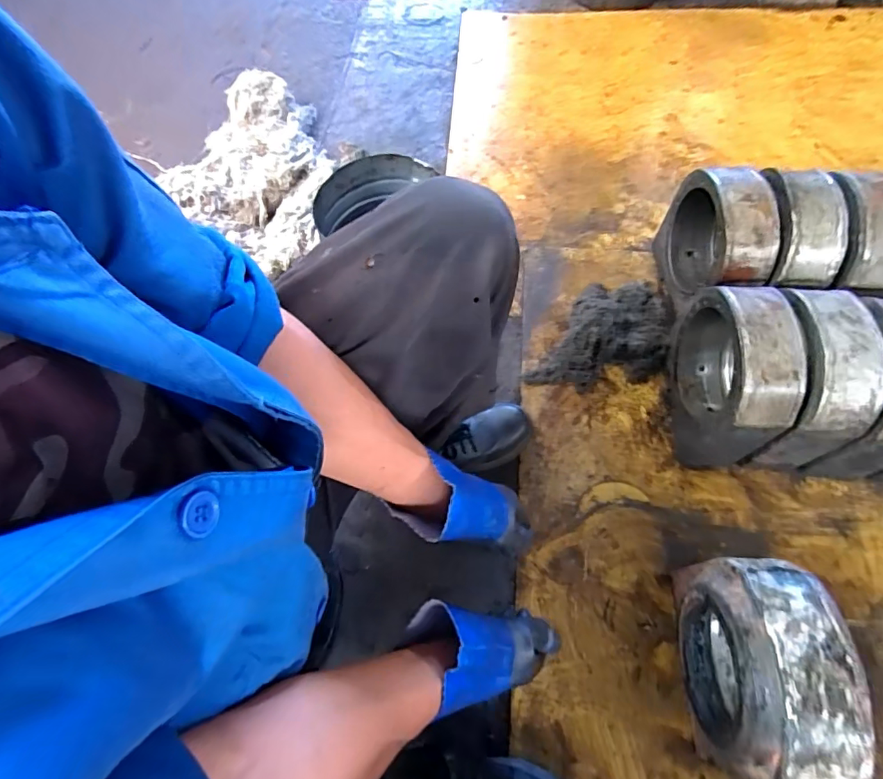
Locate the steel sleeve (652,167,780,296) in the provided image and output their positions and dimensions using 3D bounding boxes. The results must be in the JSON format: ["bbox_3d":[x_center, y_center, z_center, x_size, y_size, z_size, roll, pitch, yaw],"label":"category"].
[{"bbox_3d":[0.473,-0.249,0.848,0.087,0.210,0.210,-4,63,1],"label":"steel sleeve"}]

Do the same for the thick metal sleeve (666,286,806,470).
[{"bbox_3d":[0.436,-0.021,0.750,0.098,0.245,0.215,1,65,4],"label":"thick metal sleeve"}]

